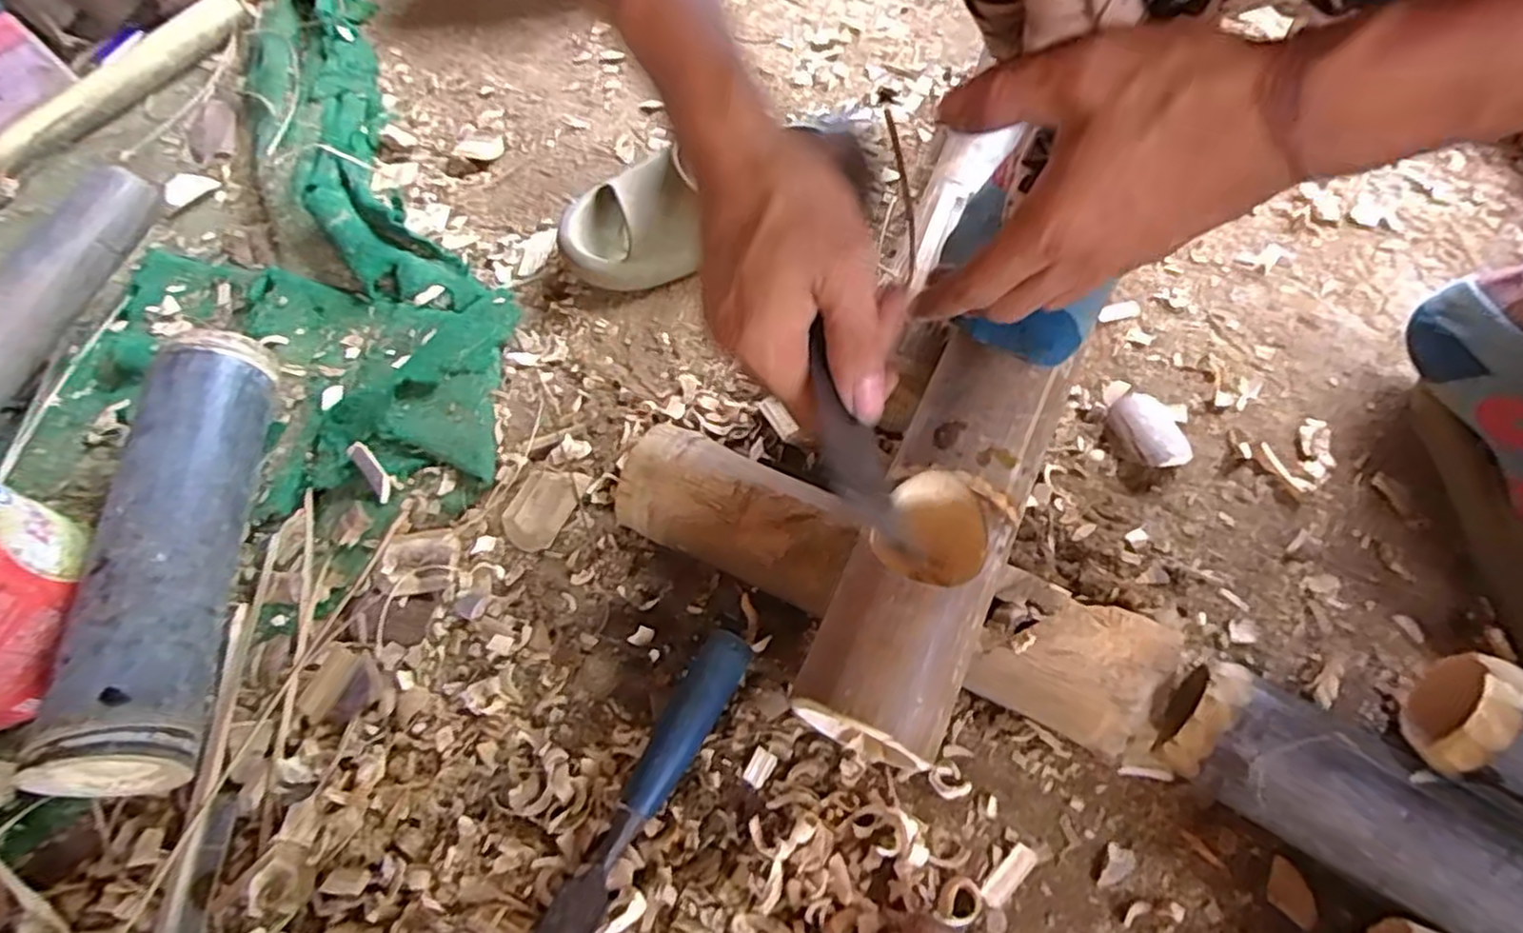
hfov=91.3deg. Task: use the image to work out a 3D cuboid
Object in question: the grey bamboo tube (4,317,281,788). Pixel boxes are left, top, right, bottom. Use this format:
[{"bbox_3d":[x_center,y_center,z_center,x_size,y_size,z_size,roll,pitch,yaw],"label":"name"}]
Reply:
[{"bbox_3d":[-0.358,0.042,0.461,0.067,0.071,0.286,-9,58,-1],"label":"grey bamboo tube"}]

